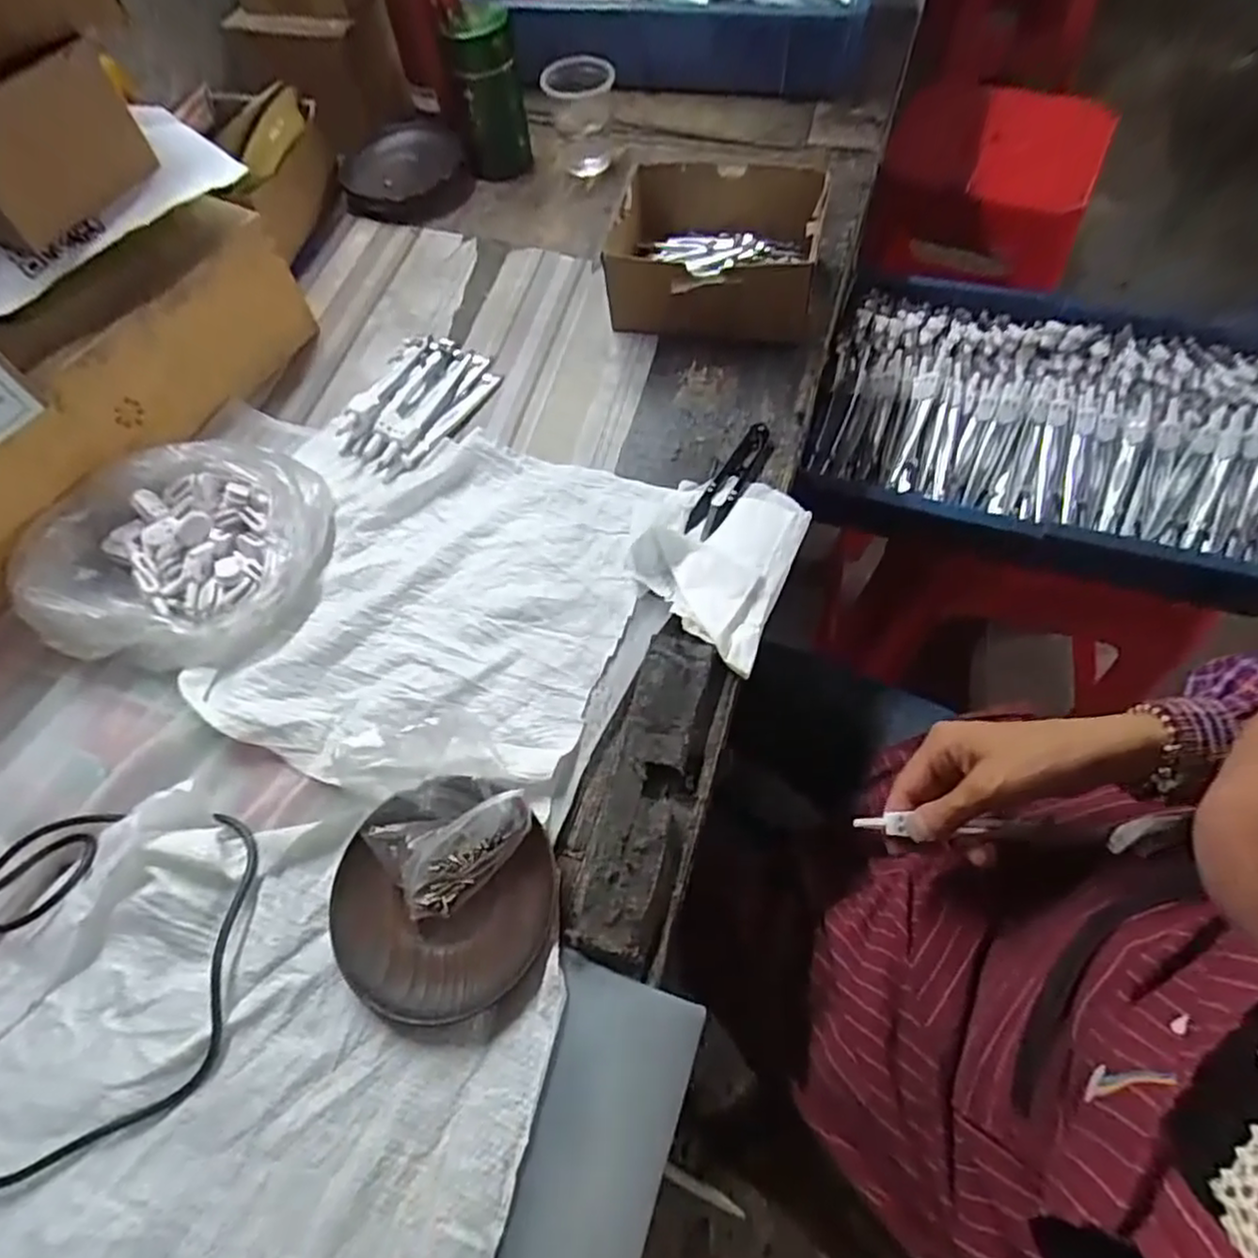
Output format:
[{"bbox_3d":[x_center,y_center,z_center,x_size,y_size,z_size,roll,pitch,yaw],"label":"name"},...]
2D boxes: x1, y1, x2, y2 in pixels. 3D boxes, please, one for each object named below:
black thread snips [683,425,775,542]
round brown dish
[{"bbox_3d":[0.074,-0.107,0.497,0.026,0.005,0.106,28,68,18],"label":"black thread snips"},{"bbox_3d":[-0.095,0.137,0.362,0.111,0.011,0.114,-2,62,4],"label":"round brown dish"}]

